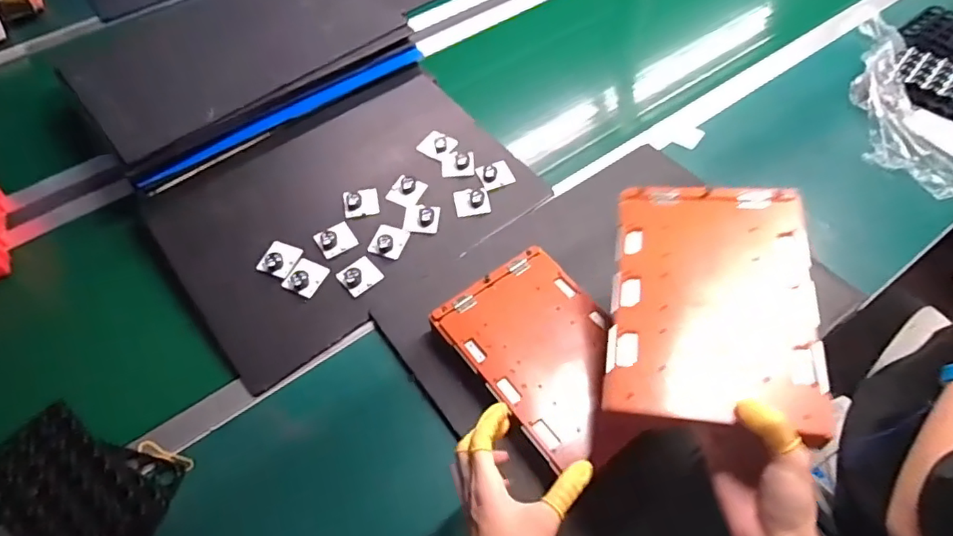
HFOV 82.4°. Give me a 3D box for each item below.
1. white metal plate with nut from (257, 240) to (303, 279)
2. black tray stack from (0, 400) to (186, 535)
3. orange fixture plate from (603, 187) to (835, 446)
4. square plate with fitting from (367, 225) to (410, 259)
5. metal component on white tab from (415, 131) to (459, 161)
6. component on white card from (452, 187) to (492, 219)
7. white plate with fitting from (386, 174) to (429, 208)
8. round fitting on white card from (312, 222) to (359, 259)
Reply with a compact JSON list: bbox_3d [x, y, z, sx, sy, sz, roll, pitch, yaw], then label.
[{"bbox_3d":[-0.269,-0.013,0.744,0.047,0.010,0.049,17,58,14],"label":"white metal plate with nut"},{"bbox_3d":[-0.425,0.236,0.580,0.212,0.054,0.155,36,64,24],"label":"black tray stack"},{"bbox_3d":[0.213,0.020,0.495,0.170,0.010,0.241,3,55,16],"label":"orange fixture plate"},{"bbox_3d":[-0.122,-0.040,0.760,0.044,0.012,0.050,16,58,13],"label":"square plate with fitting"},{"bbox_3d":[-0.061,-0.193,0.853,0.052,0.011,0.046,29,62,21],"label":"metal component on white tab"},{"bbox_3d":[-0.006,-0.099,0.799,0.050,0.012,0.044,-9,55,-3],"label":"component on white card"},{"bbox_3d":[-0.103,-0.116,0.809,0.048,0.010,0.045,21,59,17],"label":"white plate with fitting"},{"bbox_3d":[-0.198,-0.041,0.767,0.051,0.012,0.046,-30,59,-17],"label":"round fitting on white card"}]

